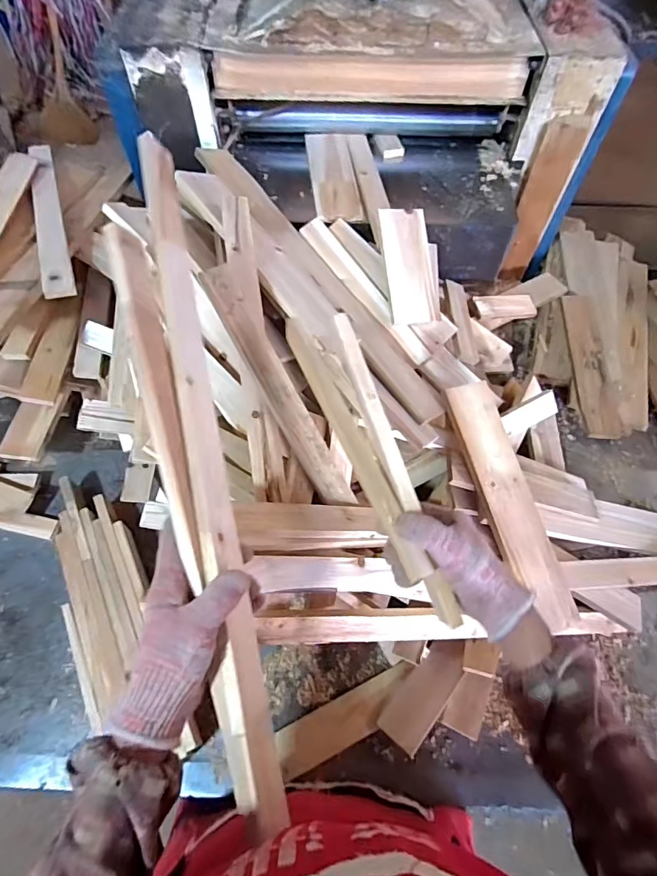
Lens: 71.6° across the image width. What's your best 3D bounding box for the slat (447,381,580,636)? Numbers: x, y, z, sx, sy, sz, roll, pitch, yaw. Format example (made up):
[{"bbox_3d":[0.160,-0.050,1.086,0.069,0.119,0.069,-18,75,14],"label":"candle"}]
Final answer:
[{"bbox_3d":[0.266,0.093,0.666,0.081,0.019,0.363,-19,82,-8],"label":"slat"}]

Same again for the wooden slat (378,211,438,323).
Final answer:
[{"bbox_3d":[0.131,-0.278,0.743,0.081,0.017,0.182,-9,94,-4],"label":"wooden slat"}]

